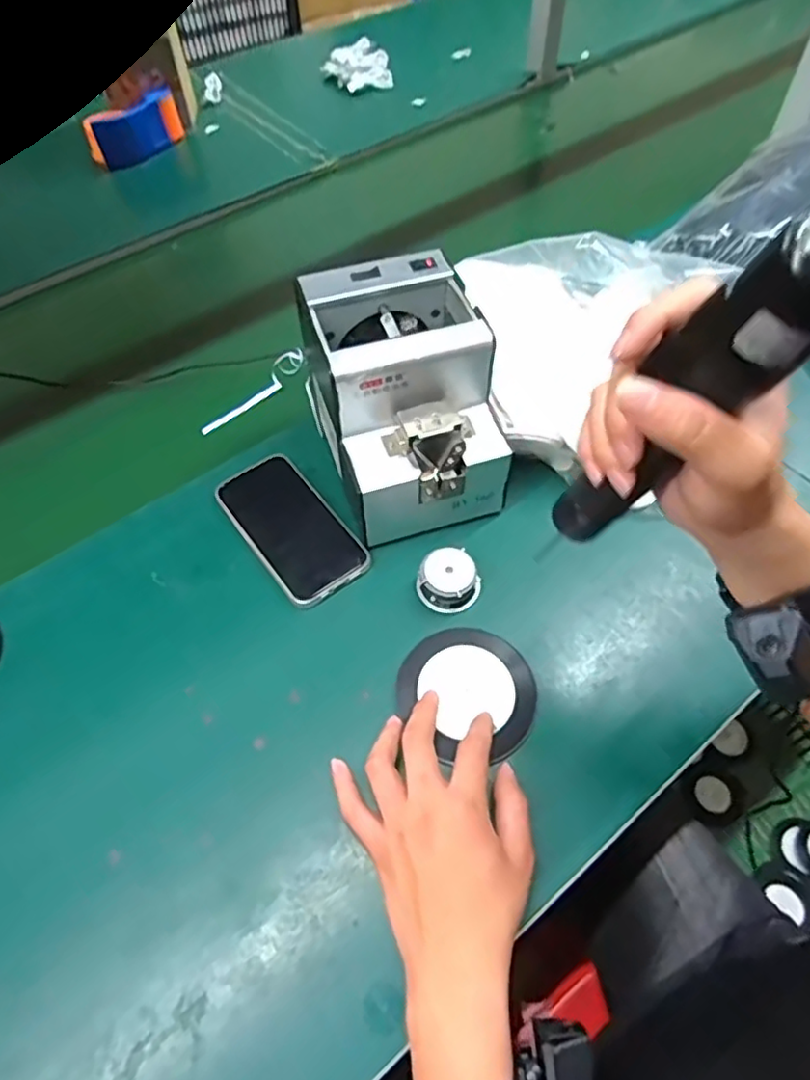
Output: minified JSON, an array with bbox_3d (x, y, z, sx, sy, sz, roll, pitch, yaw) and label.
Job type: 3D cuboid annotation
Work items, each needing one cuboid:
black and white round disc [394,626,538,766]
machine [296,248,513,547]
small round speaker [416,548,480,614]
[{"bbox_3d":[0.047,0.109,0.458,0.098,0.016,0.093,0,51,0],"label":"black and white round disc"},{"bbox_3d":[-0.005,-0.109,0.517,0.136,0.145,0.185,-14,60,-9],"label":"machine"},{"bbox_3d":[0.035,0.031,0.493,0.043,0.026,0.044,-1,56,1],"label":"small round speaker"}]

